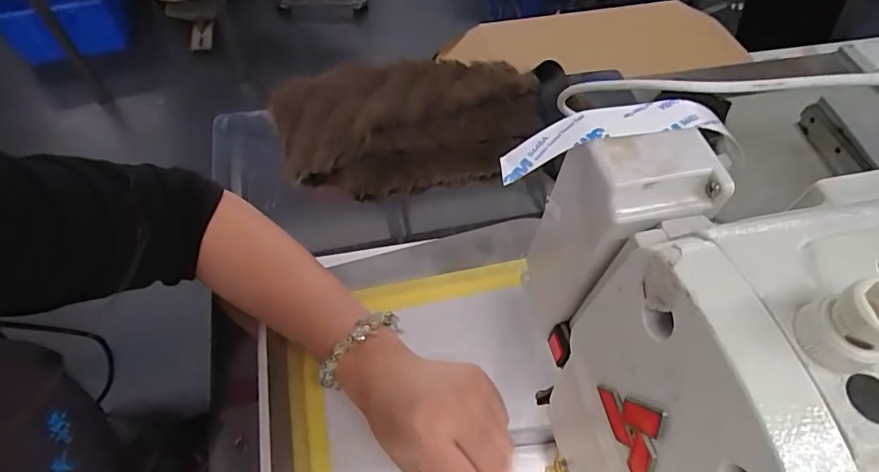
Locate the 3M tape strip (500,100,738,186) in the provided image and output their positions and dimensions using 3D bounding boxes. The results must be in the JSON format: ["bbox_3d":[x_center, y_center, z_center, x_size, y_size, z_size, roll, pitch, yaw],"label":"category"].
[{"bbox_3d":[0.068,-0.038,0.199,0.087,0.021,0.015,-8,59,-8],"label":"3M tape strip"}]

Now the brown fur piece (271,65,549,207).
[{"bbox_3d":[-0.027,-0.114,0.496,0.262,0.056,0.141,-12,60,-10],"label":"brown fur piece"}]

